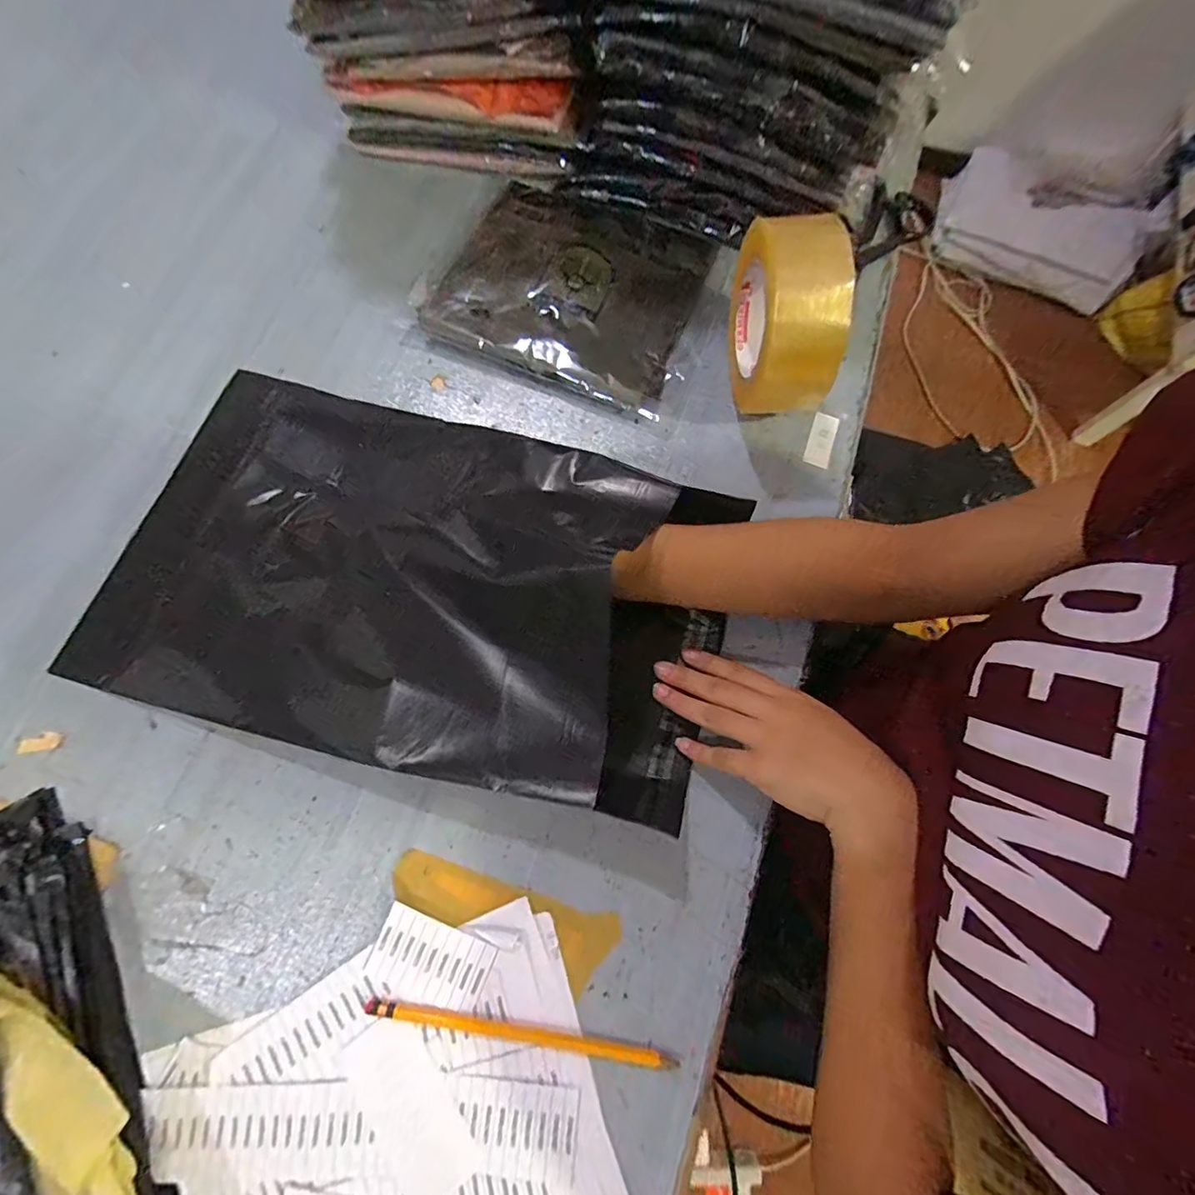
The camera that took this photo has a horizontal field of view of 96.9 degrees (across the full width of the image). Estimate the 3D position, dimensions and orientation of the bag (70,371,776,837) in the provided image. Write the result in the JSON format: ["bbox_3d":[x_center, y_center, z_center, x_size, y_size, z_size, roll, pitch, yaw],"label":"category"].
[{"bbox_3d":[-0.134,-0.031,0.369,0.437,0.083,0.271,13,73,3],"label":"bag"}]

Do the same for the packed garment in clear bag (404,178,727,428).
[{"bbox_3d":[-0.023,-0.284,0.477,0.232,0.020,0.205,23,74,6],"label":"packed garment in clear bag"}]

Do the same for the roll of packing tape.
[{"bbox_3d":[0.135,-0.197,0.392,0.059,0.128,0.112,-3,73,-2],"label":"roll of packing tape"}]

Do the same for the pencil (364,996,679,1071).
[{"bbox_3d":[-0.046,0.260,0.315,0.185,0.005,0.010,9,73,2],"label":"pencil"}]

